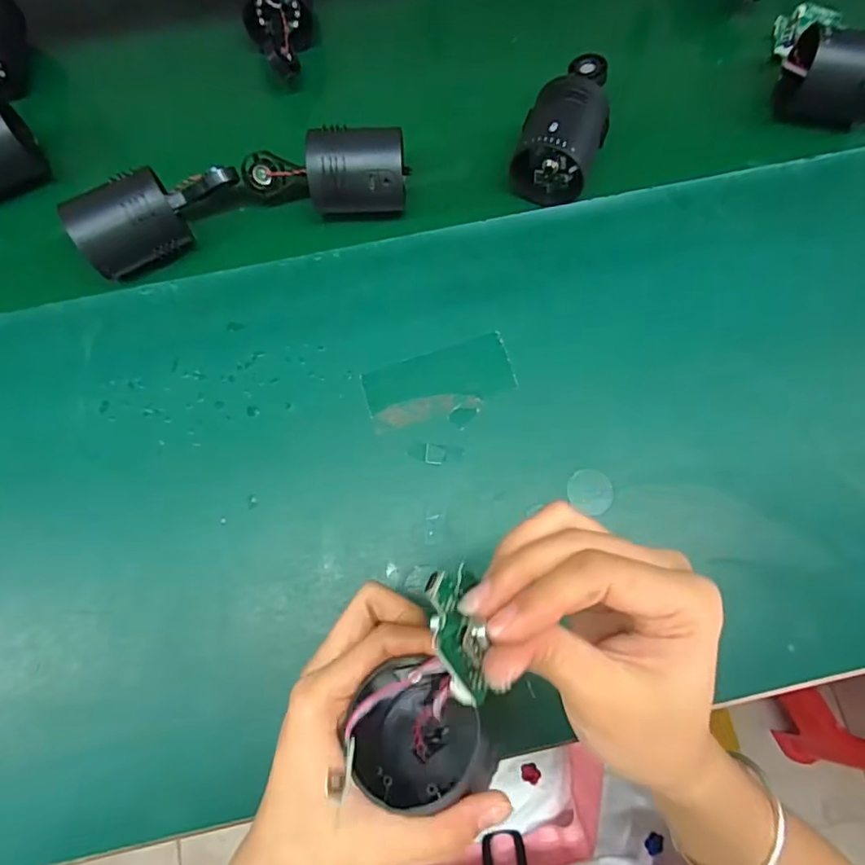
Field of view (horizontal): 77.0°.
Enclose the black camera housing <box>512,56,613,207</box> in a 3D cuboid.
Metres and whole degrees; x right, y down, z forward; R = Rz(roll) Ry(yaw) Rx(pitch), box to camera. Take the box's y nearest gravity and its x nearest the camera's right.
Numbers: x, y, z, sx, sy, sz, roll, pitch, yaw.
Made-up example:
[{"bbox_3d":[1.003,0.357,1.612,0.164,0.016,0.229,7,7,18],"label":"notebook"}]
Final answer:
[{"bbox_3d":[0.103,-0.230,0.397,0.058,0.047,0.119,23,76,7],"label":"black camera housing"}]

